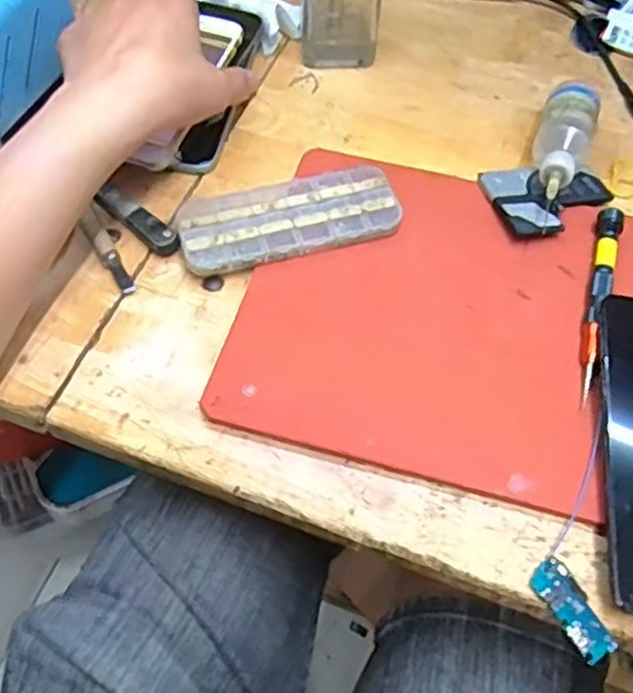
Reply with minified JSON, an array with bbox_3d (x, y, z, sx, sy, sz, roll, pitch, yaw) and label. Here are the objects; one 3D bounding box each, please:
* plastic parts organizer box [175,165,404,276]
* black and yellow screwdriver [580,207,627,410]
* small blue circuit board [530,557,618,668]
[{"bbox_3d":[-0.016,-0.074,0.418,0.125,0.019,0.056,-17,61,-11],"label":"plastic parts organizer box"},{"bbox_3d":[0.154,-0.025,0.392,0.013,0.012,0.127,16,60,9],"label":"black and yellow screwdriver"},{"bbox_3d":[0.113,0.117,0.318,0.018,0.004,0.045,-29,77,-7],"label":"small blue circuit board"}]

